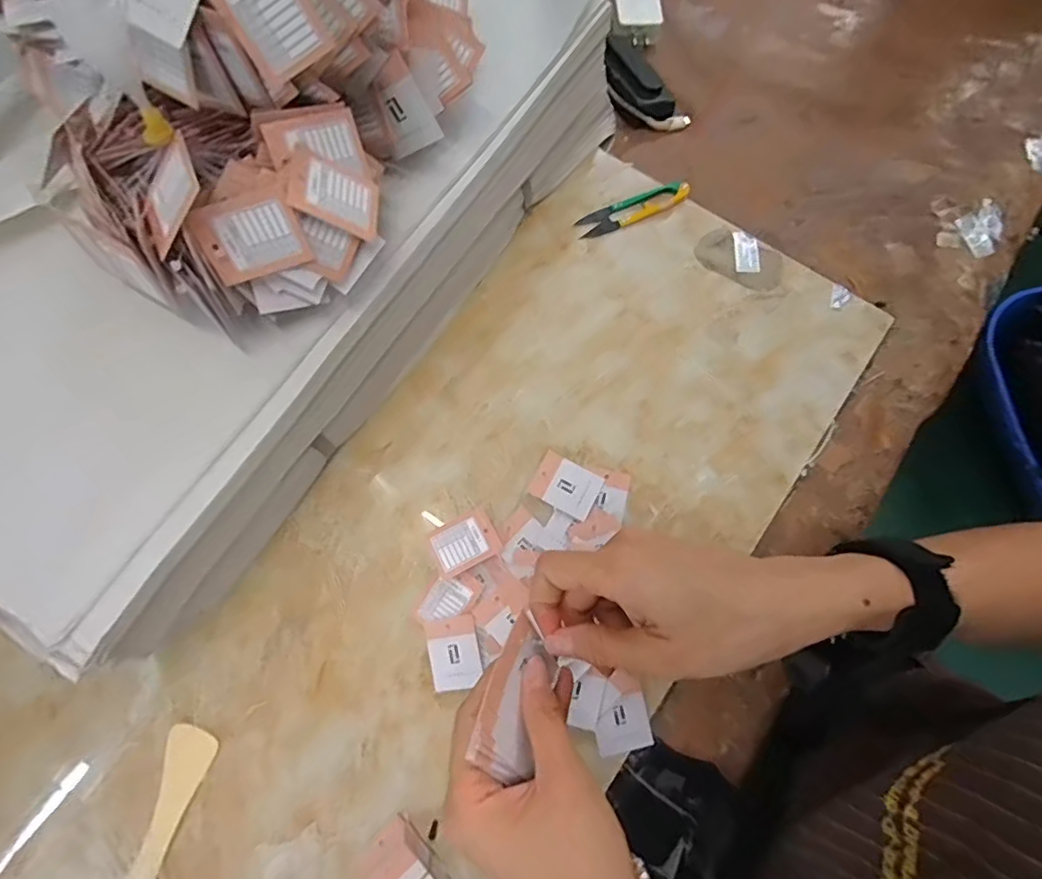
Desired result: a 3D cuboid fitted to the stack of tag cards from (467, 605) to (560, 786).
[{"bbox_3d":[-0.001,0.127,0.271,0.043,0.007,0.068,49,48,-27],"label":"stack of tag cards"}]

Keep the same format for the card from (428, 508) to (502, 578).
[{"bbox_3d":[-0.042,0.077,0.410,0.049,0.008,0.038,-25,71,-11],"label":"card"}]

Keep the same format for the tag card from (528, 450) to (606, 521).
[{"bbox_3d":[0.036,0.035,0.424,0.048,0.004,0.038,28,78,8],"label":"tag card"}]

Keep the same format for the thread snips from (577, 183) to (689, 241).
[{"bbox_3d":[0.100,-0.205,0.486,0.101,0.009,0.027,-23,76,-5],"label":"thread snips"}]

